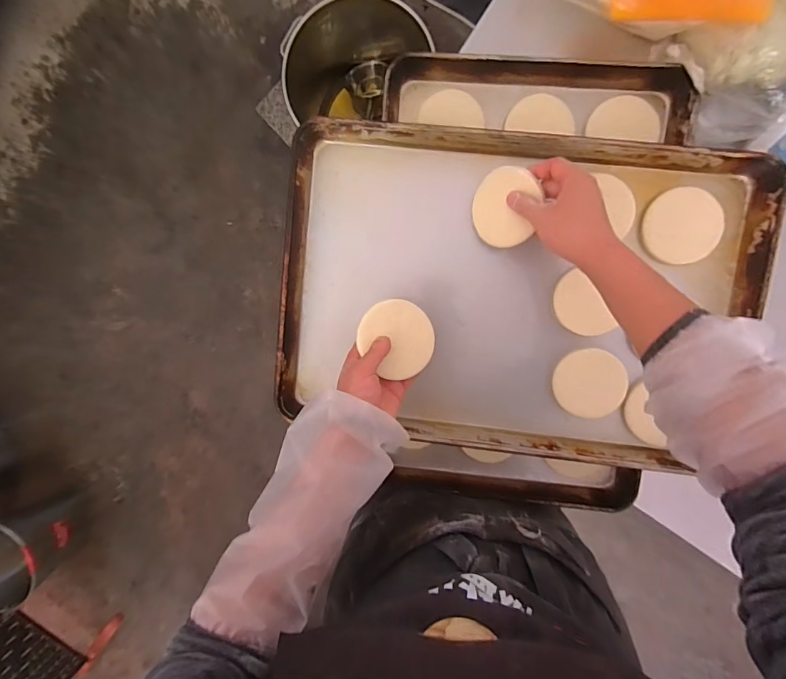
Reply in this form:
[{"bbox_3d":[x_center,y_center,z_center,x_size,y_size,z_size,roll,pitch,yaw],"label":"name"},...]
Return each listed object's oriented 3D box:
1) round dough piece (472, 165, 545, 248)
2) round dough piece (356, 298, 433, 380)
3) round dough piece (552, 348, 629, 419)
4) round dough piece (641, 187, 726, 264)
[{"bbox_3d":[0.138,-0.165,0.552,0.084,0.010,0.093,22,115,33],"label":"round dough piece"},{"bbox_3d":[0.008,-0.002,0.537,0.085,0.009,0.098,-45,108,-5],"label":"round dough piece"},{"bbox_3d":[0.261,0.058,0.586,0.087,0.010,0.089,0,89,18],"label":"round dough piece"},{"bbox_3d":[0.368,-0.146,0.561,0.088,0.016,0.092,1,96,5],"label":"round dough piece"}]

